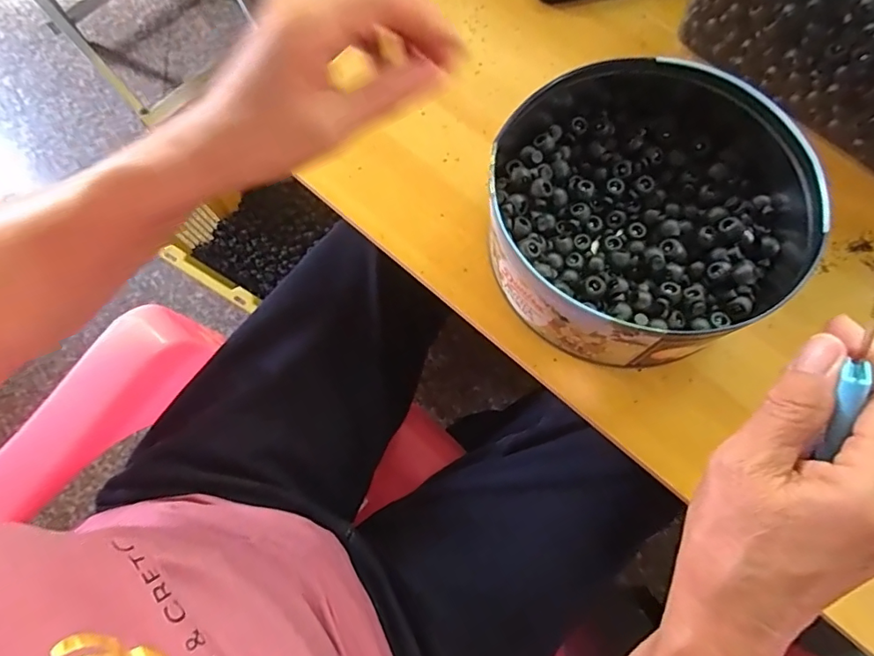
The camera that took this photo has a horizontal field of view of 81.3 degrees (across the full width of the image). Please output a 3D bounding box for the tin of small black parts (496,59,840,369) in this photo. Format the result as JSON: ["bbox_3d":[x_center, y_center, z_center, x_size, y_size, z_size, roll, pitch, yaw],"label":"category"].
[{"bbox_3d":[0.142,-0.082,0.341,0.194,0.077,0.203,0,75,2],"label":"tin of small black parts"}]

